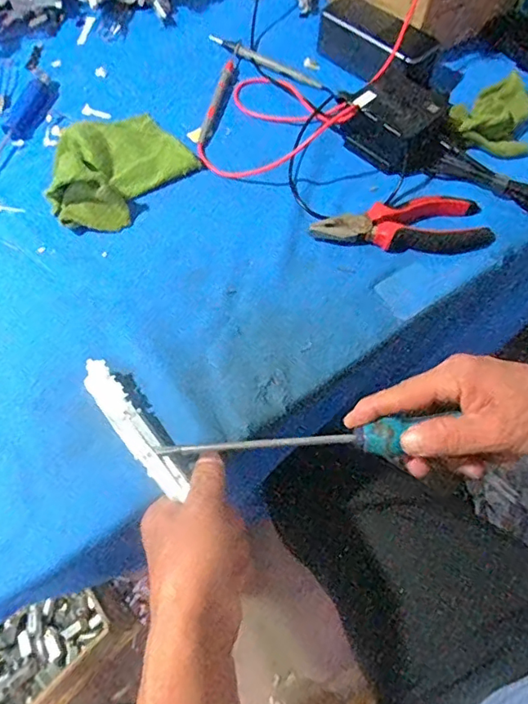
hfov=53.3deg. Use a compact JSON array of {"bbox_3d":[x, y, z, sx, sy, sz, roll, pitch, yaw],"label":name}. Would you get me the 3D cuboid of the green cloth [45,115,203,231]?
[{"bbox_3d":[-0.136,-0.183,0.491,0.139,0.040,0.136,-15,63,-10],"label":"green cloth"}]

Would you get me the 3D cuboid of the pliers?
[{"bbox_3d":[0.123,-0.118,0.476,0.157,0.022,0.054,1,61,-2],"label":"pliers"}]

